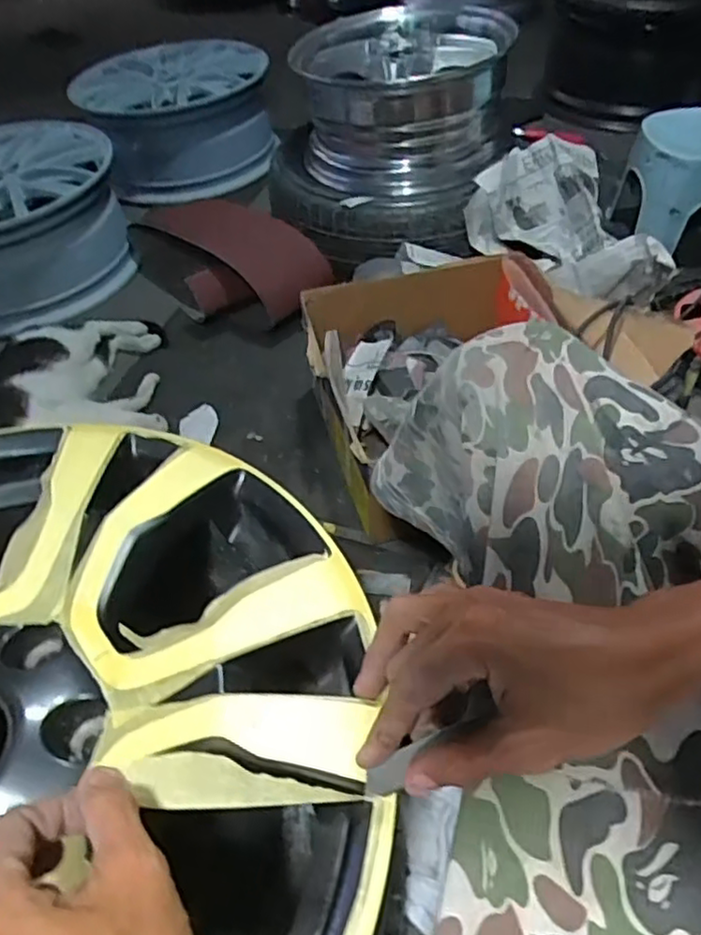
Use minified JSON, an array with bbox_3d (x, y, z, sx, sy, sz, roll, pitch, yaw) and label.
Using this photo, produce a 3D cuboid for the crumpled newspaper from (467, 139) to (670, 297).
[{"bbox_3d":[0.359,-0.447,1.165,0.262,0.101,0.349,-14,48,-9],"label":"crumpled newspaper"}]

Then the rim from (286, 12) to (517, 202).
[{"bbox_3d":[0.068,-0.677,1.268,0.438,0.226,0.456,12,49,14],"label":"rim"}]

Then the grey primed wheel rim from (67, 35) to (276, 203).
[{"bbox_3d":[-0.447,-0.891,1.676,0.451,0.252,0.429,-14,48,-9],"label":"grey primed wheel rim"}]

